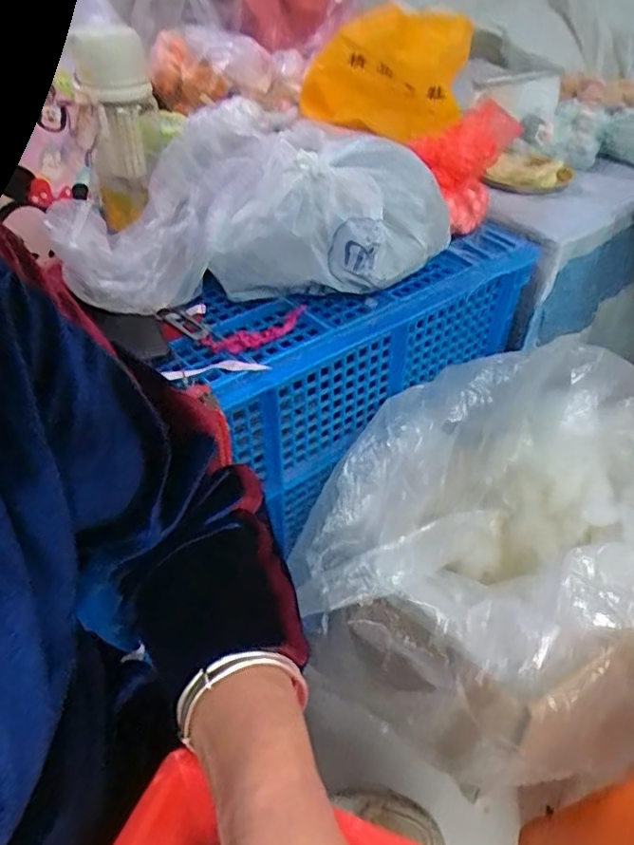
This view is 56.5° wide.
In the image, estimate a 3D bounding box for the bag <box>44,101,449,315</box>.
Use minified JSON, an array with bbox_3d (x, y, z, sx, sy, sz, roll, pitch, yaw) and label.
[{"bbox_3d":[-0.067,-0.221,0.597,0.360,0.129,0.206,-6,44,-8],"label":"bag"}]

